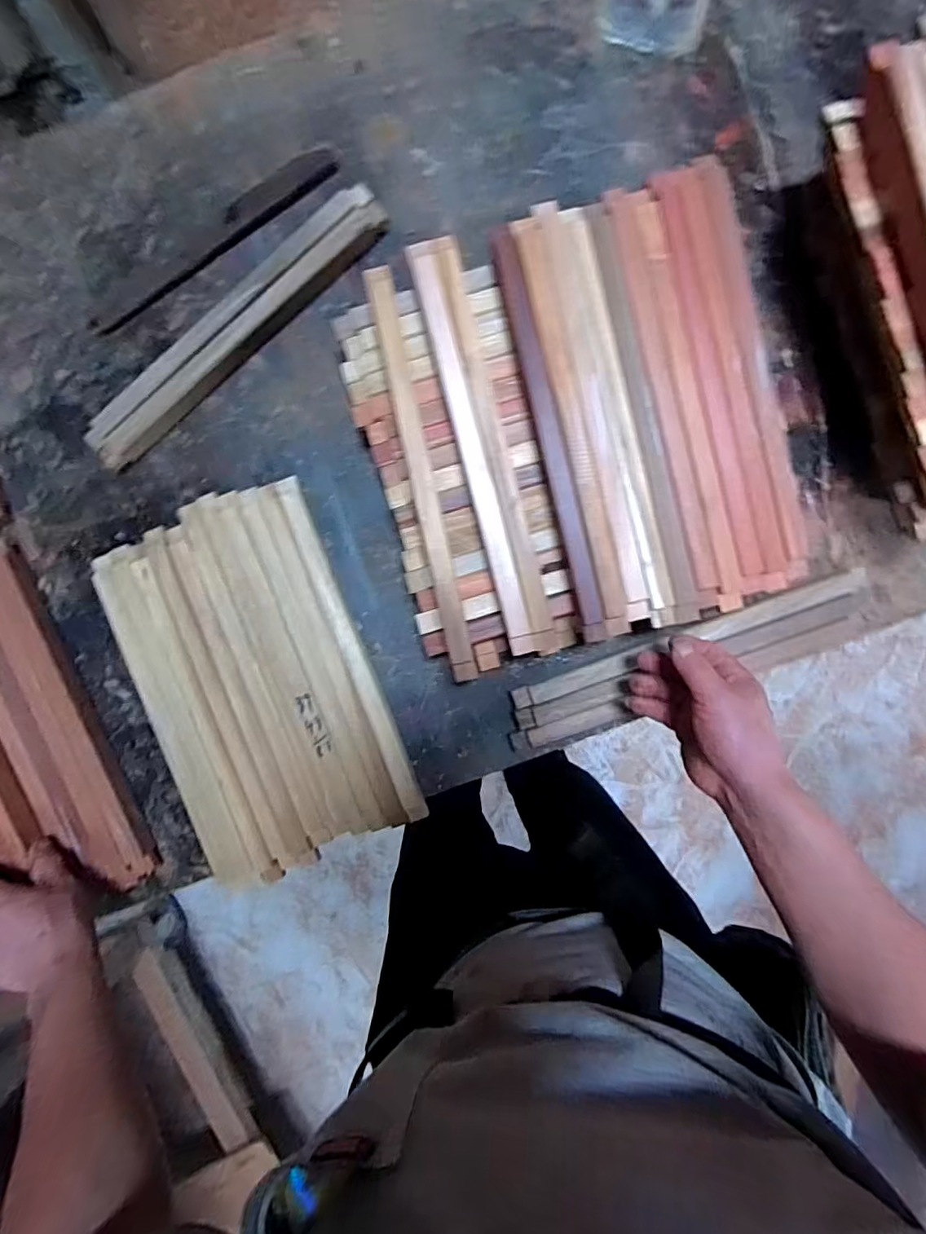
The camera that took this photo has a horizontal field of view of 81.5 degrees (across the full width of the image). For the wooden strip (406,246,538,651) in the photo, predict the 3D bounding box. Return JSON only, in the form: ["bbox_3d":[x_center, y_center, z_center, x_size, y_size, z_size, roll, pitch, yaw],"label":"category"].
[{"bbox_3d":[0.008,-0.141,0.462,0.021,0.011,0.356,-14,93,2],"label":"wooden strip"}]

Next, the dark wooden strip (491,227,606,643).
[{"bbox_3d":[0.075,-0.155,0.463,0.017,0.014,0.356,-13,93,2],"label":"dark wooden strip"}]

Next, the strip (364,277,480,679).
[{"bbox_3d":[-0.035,-0.120,0.467,0.022,0.018,0.356,-13,93,2],"label":"strip"}]

